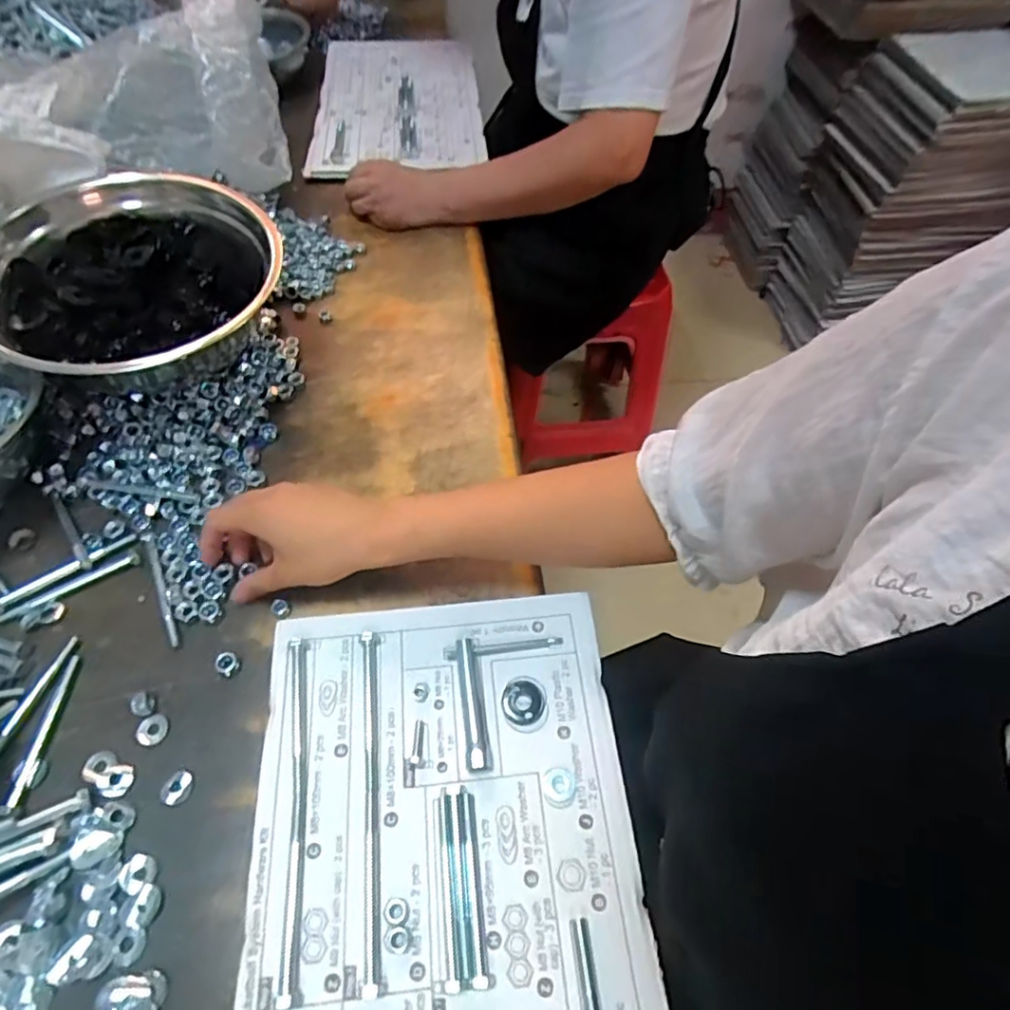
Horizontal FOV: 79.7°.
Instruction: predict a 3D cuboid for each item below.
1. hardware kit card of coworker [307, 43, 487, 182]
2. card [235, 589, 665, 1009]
[{"bbox_3d":[-0.163,-0.612,0.910,0.248,0.019,0.381,-3,57,-5],"label":"hardware kit card of coworker"},{"bbox_3d":[-0.034,0.239,0.364,0.235,0.011,0.389,-3,57,-5],"label":"card"}]

